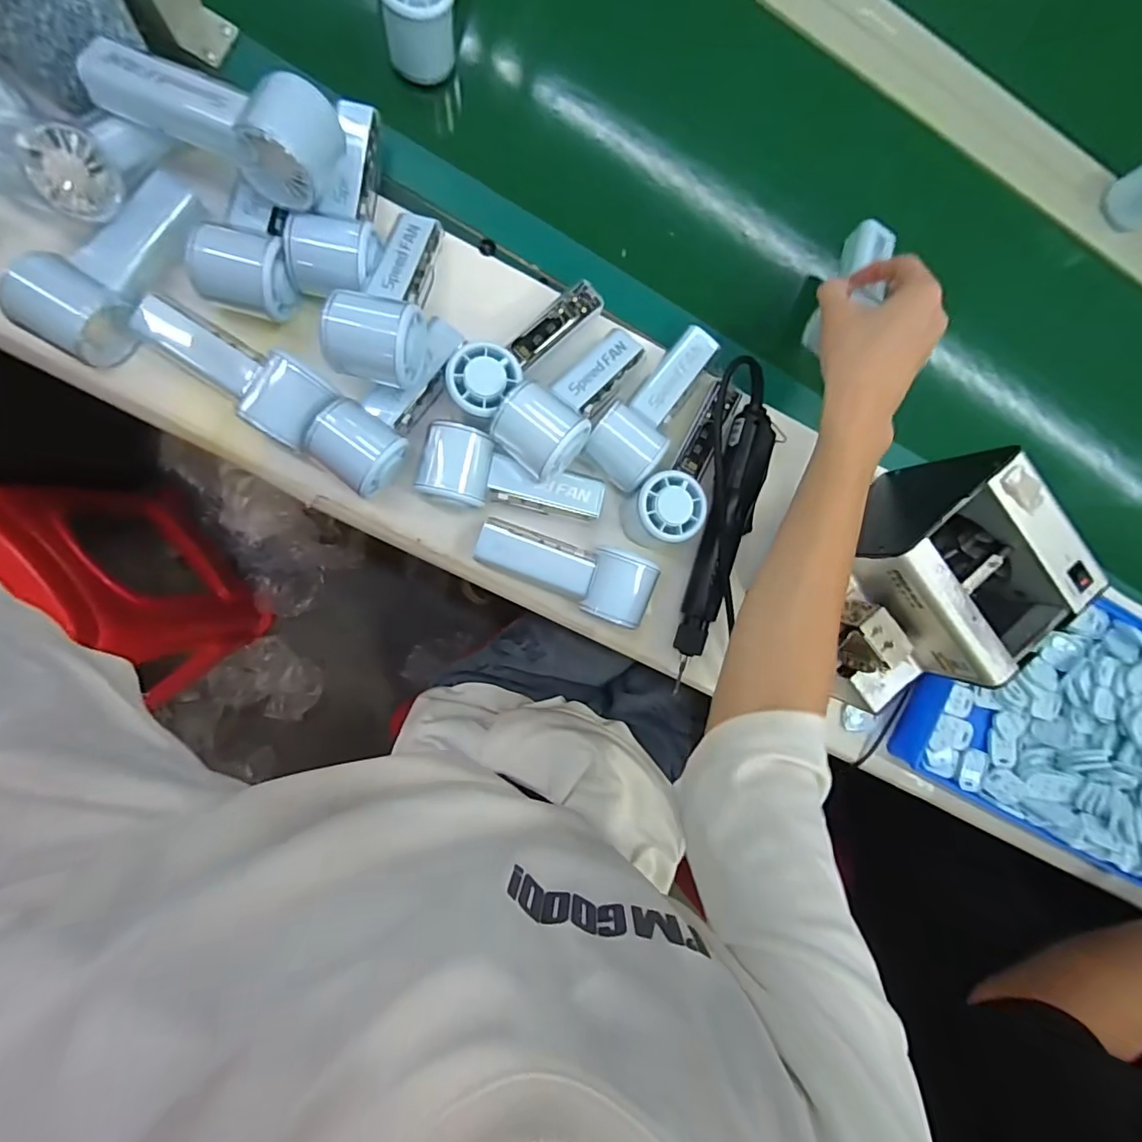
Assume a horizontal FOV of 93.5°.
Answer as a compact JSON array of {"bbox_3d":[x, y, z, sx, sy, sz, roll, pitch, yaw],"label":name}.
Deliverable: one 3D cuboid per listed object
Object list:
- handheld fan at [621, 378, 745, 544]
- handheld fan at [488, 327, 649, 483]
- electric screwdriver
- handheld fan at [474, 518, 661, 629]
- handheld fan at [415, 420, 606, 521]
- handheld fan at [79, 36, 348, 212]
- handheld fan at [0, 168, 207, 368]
[{"bbox_3d":[0.104,-0.089,0.468,0.061,0.057,0.158,37,84,-8],"label":"handheld fan"},{"bbox_3d":[0.003,-0.143,0.436,0.066,0.056,0.155,42,64,-7],"label":"handheld fan"},{"bbox_3d":[0.135,-0.032,0.486,0.054,0.040,0.237,15,88,-9],"label":"electric screwdriver"},{"bbox_3d":[-0.006,-0.002,0.460,0.149,0.042,0.058,19,87,-9],"label":"handheld fan"},{"bbox_3d":[-0.048,-0.077,0.454,0.150,0.044,0.061,10,89,-9],"label":"handheld fan"},{"bbox_3d":[-0.241,-0.317,0.375,0.155,0.065,0.070,20,87,-9],"label":"handheld fan"},{"bbox_3d":[-0.337,-0.230,0.398,0.056,0.051,0.157,32,85,-8],"label":"handheld fan"}]

